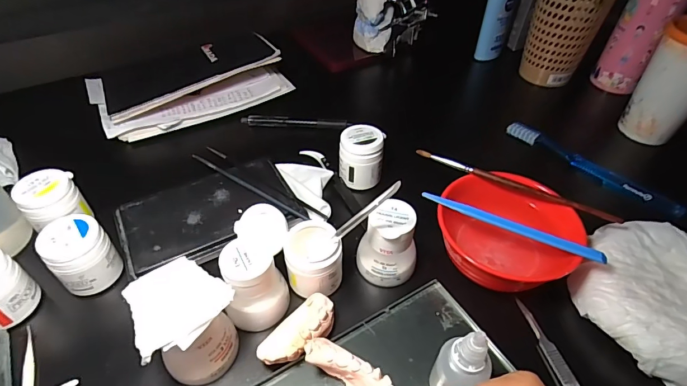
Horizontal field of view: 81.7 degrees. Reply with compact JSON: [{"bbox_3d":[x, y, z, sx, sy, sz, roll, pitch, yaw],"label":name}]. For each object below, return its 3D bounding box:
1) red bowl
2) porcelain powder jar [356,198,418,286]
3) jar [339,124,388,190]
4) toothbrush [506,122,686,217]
[{"bbox_3d":[0.134,0.035,0.331,0.104,0.053,0.089,25,51,21],"label":"red bowl"},{"bbox_3d":[0.039,0.042,0.319,0.042,0.057,0.043,1,46,-1],"label":"porcelain powder jar"},{"bbox_3d":[0.018,-0.036,0.402,0.043,0.048,0.041,1,46,-1],"label":"jar"},{"bbox_3d":[0.266,-0.030,0.433,0.016,0.014,0.187,-32,55,-28],"label":"toothbrush"}]

